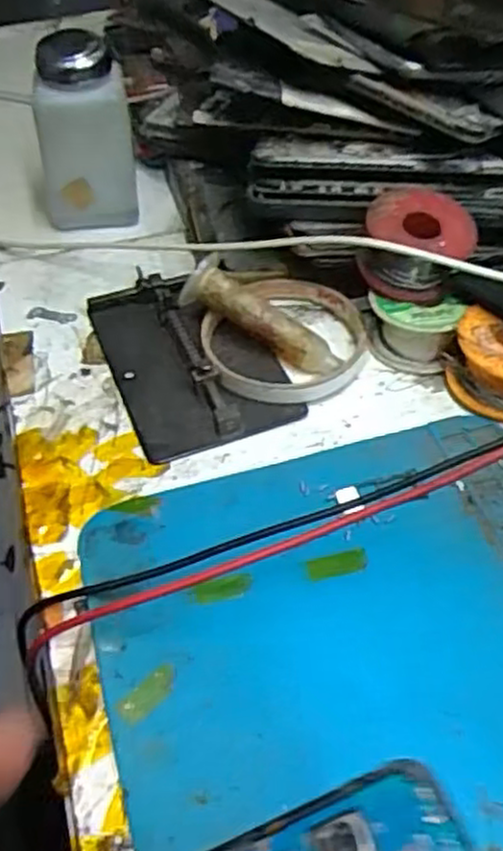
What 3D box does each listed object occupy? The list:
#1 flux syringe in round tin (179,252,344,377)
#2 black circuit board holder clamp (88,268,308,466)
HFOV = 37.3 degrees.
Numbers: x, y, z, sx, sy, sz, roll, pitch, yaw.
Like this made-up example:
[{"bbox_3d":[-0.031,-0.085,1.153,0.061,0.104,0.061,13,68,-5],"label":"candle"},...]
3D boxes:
[{"bbox_3d":[0.005,-0.051,0.374,0.085,0.020,0.018,35,56,8],"label":"flux syringe in round tin"},{"bbox_3d":[-0.031,-0.038,0.377,0.078,0.015,0.119,-18,50,-14],"label":"black circuit board holder clamp"}]

